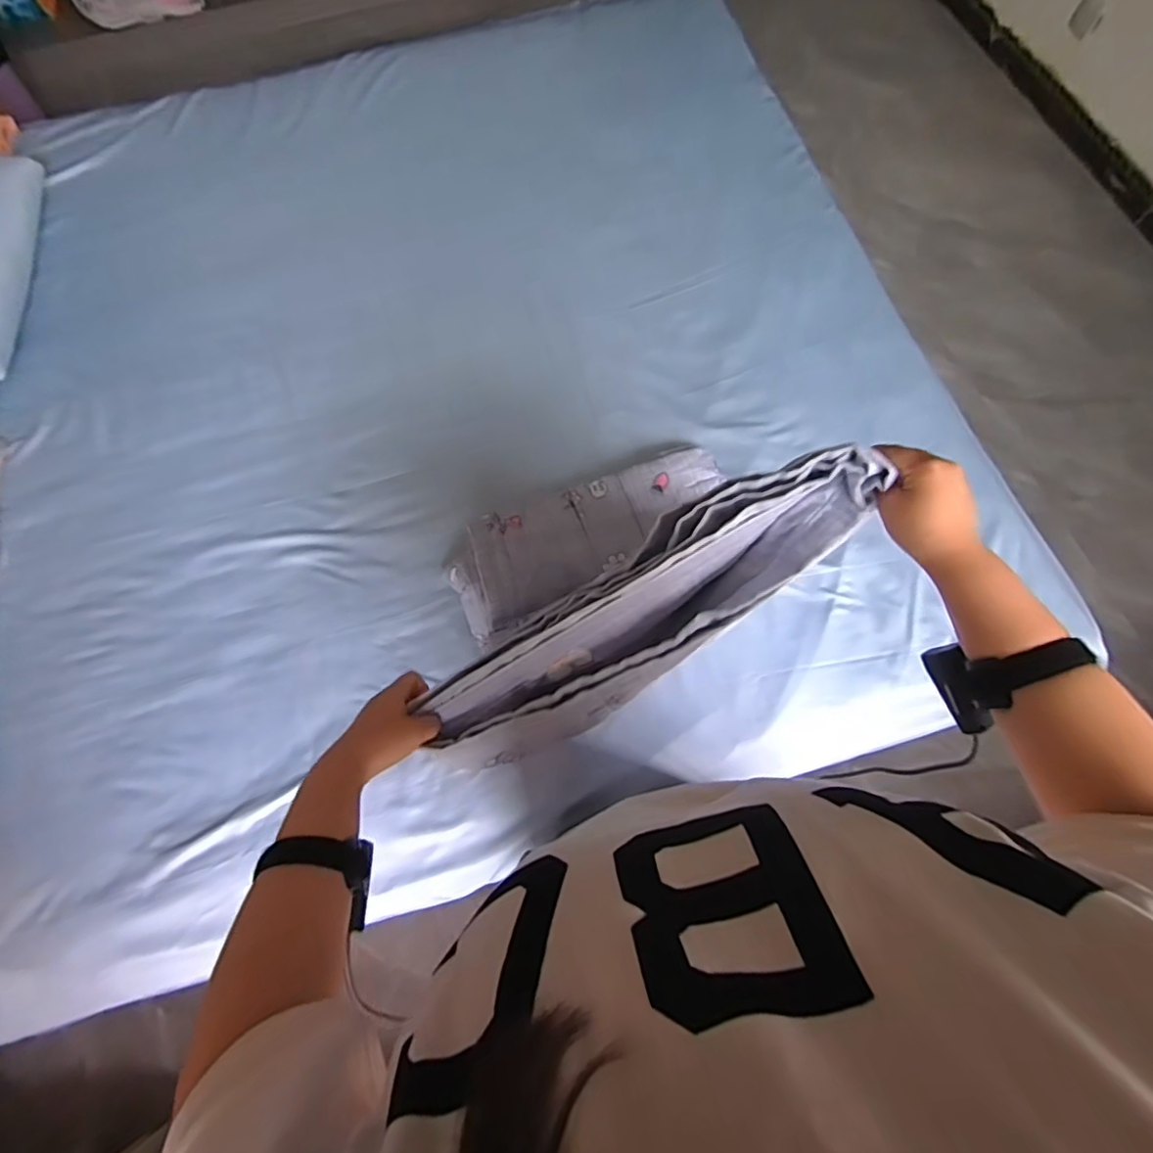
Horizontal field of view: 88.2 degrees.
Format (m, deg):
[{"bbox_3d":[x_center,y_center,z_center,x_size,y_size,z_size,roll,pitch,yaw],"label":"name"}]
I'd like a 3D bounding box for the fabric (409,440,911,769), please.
[{"bbox_3d":[0.065,0.037,0.557,0.445,0.104,0.109,-35,70,10],"label":"fabric"}]

